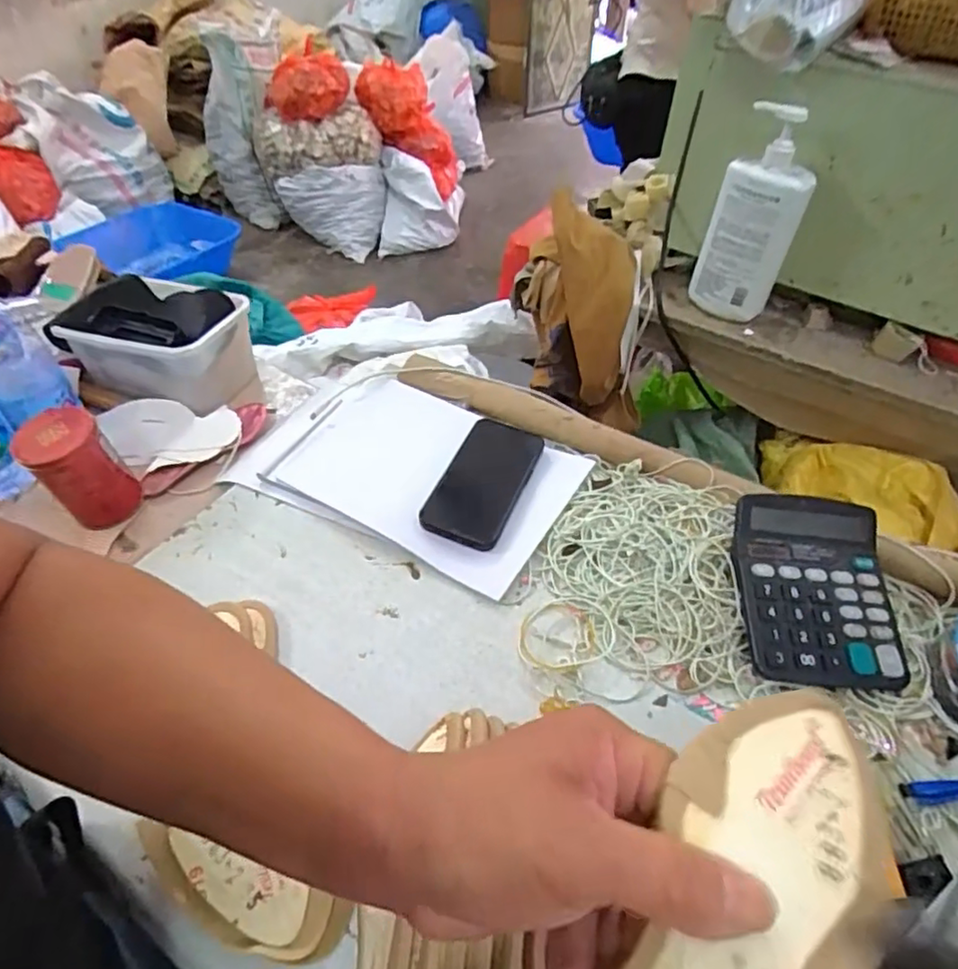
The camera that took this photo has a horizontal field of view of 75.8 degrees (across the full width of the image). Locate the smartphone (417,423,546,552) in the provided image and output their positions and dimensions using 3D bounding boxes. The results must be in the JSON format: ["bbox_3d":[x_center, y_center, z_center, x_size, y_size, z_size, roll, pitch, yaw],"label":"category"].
[{"bbox_3d":[0.006,-0.007,0.590,0.078,0.010,0.152,16,48,16],"label":"smartphone"}]

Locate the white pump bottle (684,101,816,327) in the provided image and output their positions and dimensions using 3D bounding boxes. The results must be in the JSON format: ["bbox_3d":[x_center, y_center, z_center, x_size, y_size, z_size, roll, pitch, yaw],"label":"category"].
[{"bbox_3d":[0.375,-0.357,0.846,0.113,0.258,0.065,13,47,12],"label":"white pump bottle"}]

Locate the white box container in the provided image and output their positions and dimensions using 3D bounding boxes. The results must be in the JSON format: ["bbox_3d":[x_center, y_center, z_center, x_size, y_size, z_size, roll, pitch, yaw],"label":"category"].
[{"bbox_3d":[-0.358,-0.167,0.714,0.192,0.094,0.127,13,47,12],"label":"white box container"}]

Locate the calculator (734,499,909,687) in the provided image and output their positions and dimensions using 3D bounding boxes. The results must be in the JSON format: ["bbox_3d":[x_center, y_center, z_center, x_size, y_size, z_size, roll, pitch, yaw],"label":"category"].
[{"bbox_3d":[0.259,0.083,0.481,0.116,0.029,0.145,2,64,-4],"label":"calculator"}]

